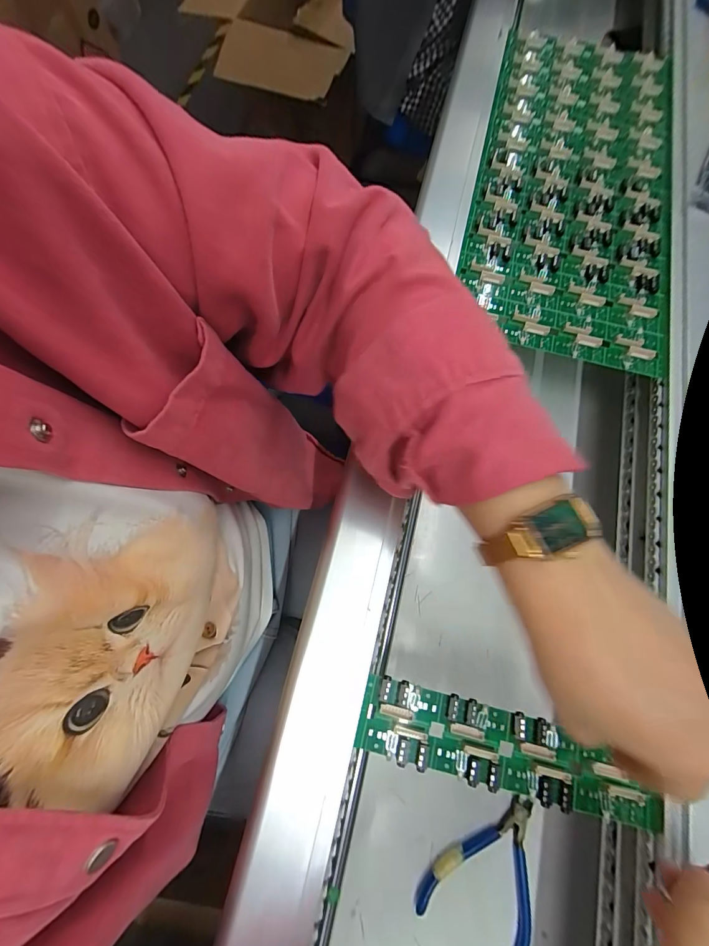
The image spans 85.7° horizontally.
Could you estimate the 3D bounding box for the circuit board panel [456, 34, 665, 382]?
[{"bbox_3d":[0.212,-0.288,0.369,0.175,0.010,0.401,13,73,4],"label":"circuit board panel"}]

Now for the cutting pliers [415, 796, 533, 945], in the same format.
[{"bbox_3d":[0.108,0.304,0.292,0.083,0.011,0.105,32,75,9],"label":"cutting pliers"}]

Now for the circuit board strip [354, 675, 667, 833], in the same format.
[{"bbox_3d":[0.093,0.169,0.230,0.180,0.007,0.044,16,73,3],"label":"circuit board strip"}]

